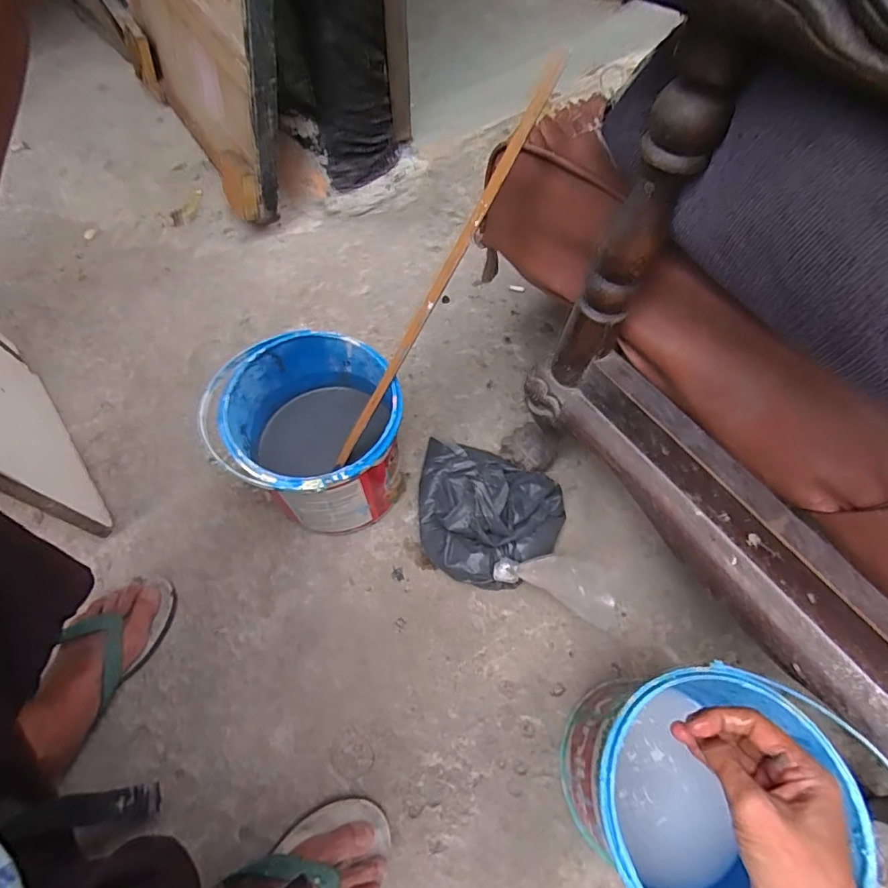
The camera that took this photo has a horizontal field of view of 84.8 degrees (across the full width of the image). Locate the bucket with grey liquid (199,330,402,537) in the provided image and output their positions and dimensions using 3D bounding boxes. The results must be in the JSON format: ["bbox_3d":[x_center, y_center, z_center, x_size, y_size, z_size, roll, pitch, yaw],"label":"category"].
[{"bbox_3d":[-0.142,-0.001,0.585,0.184,0.194,0.181,0,63,-1],"label":"bucket with grey liquid"}]

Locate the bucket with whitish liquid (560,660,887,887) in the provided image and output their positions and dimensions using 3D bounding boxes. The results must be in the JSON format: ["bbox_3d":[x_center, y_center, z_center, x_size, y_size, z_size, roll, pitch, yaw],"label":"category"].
[{"bbox_3d":[0.208,0.291,0.417,0.188,0.230,0.170,-15,64,-8],"label":"bucket with whitish liquid"}]

